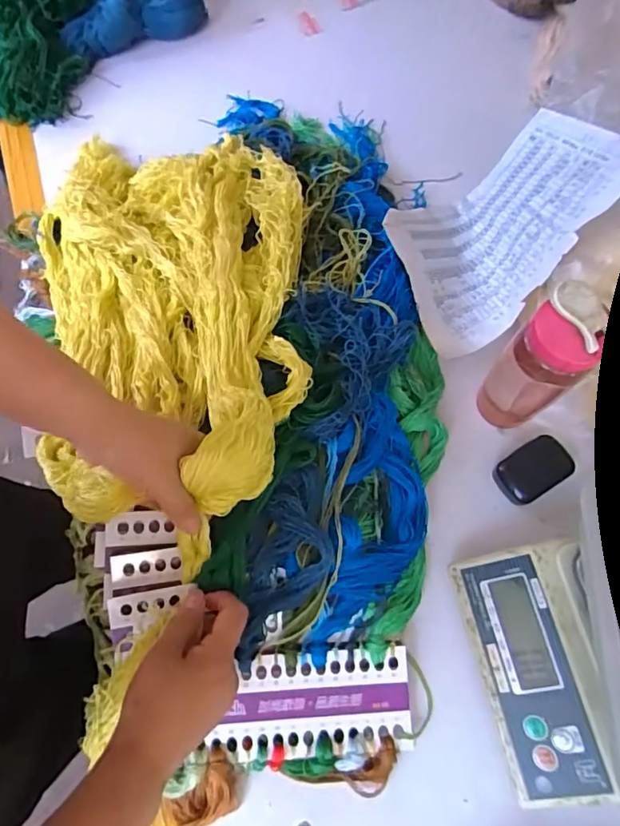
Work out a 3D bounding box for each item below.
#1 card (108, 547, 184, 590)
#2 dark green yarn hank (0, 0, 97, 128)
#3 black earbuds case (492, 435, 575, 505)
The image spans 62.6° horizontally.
[{"bbox_3d":[-0.147,0.139,0.456,0.060,0.004,0.029,-4,82,-13],"label":"card"},{"bbox_3d":[-0.392,-0.593,0.757,0.126,0.083,0.344,4,69,1],"label":"dark green yarn hank"},{"bbox_3d":[0.237,0.062,0.545,0.079,0.031,0.049,-28,72,-10],"label":"black earbuds case"}]

